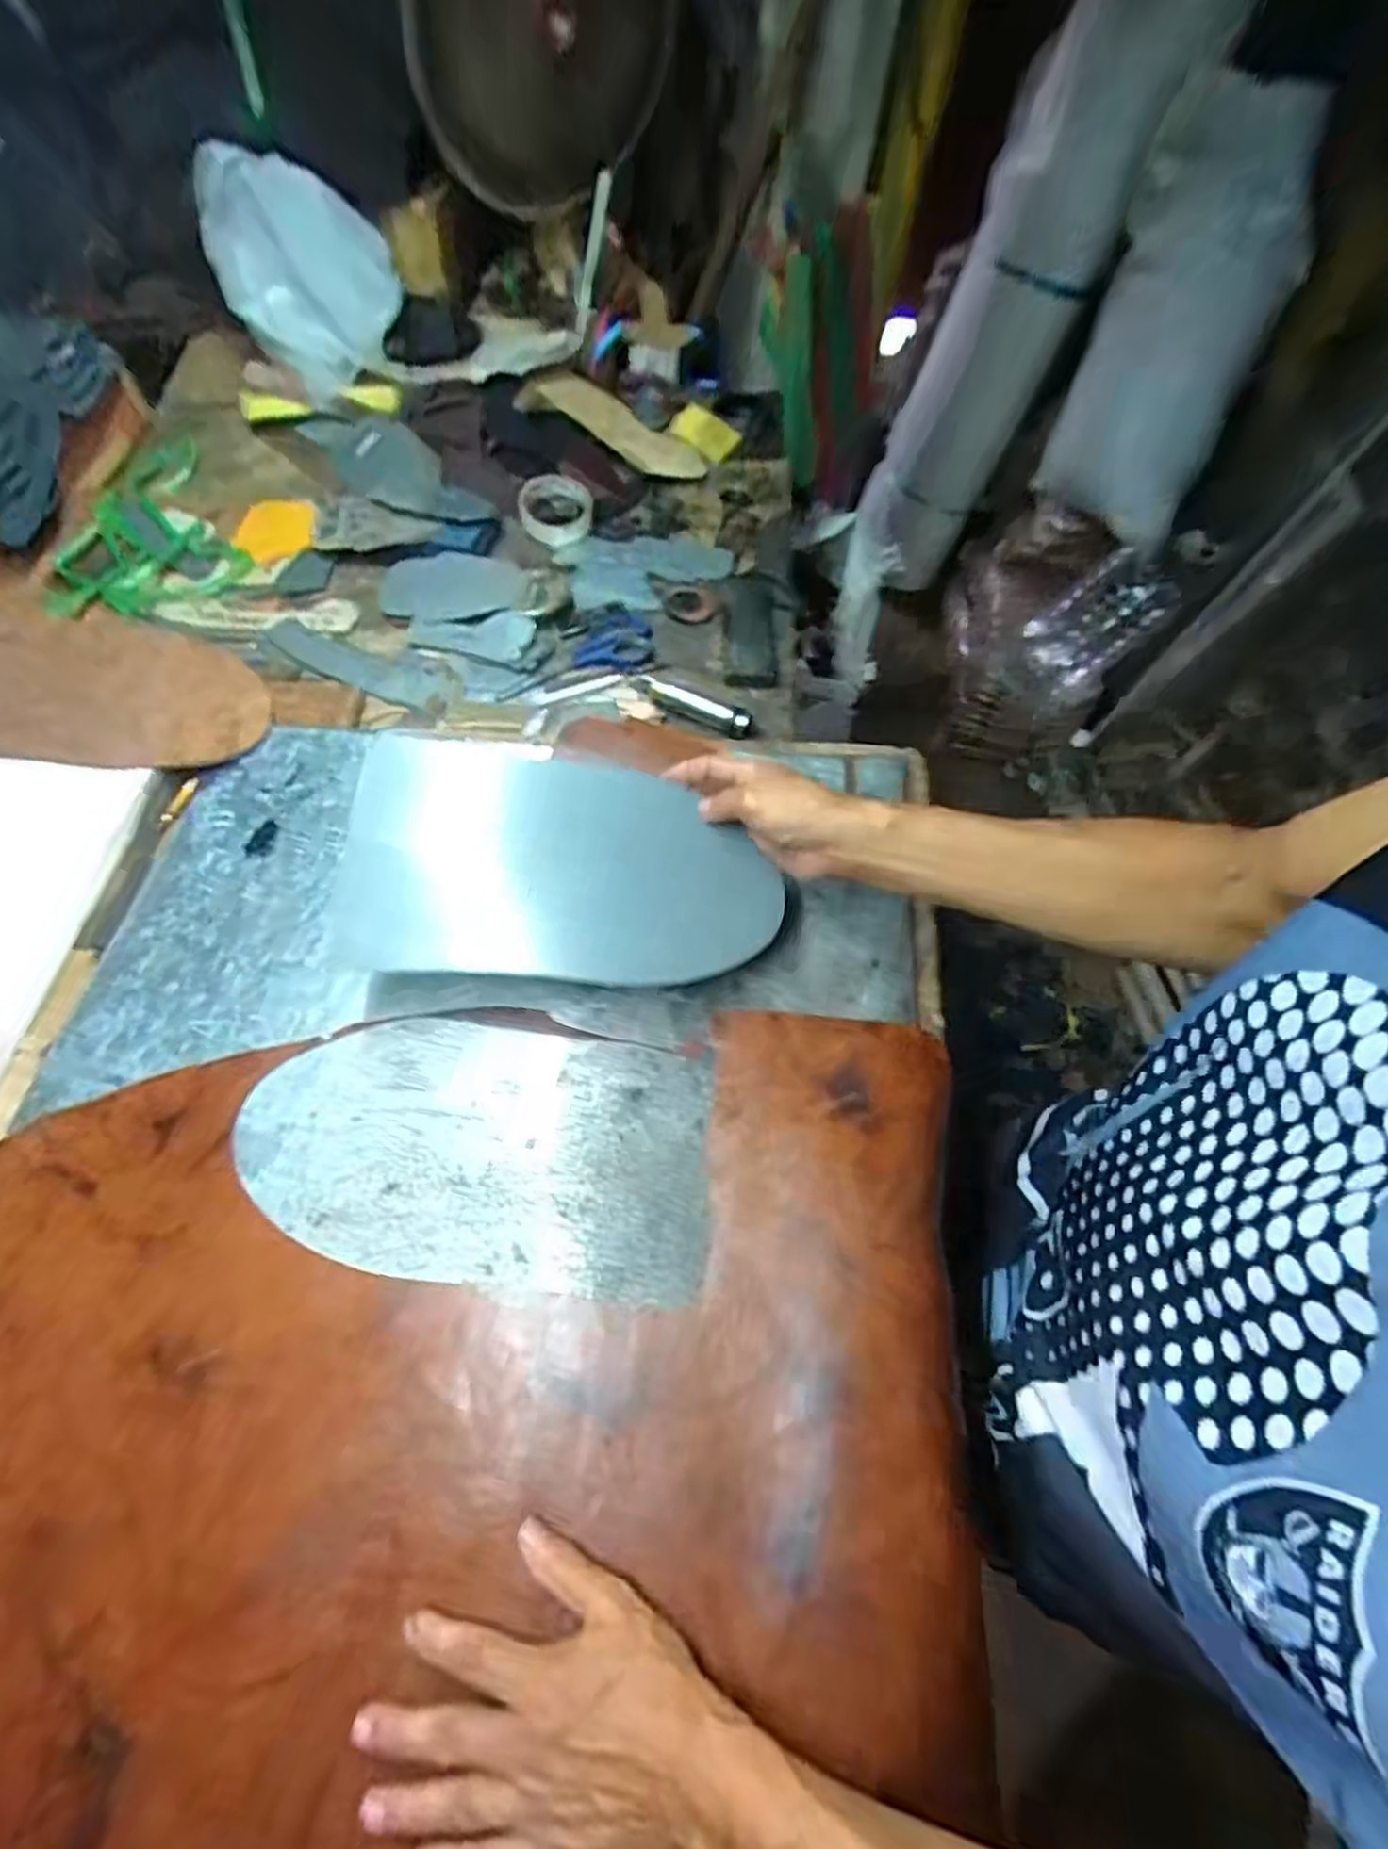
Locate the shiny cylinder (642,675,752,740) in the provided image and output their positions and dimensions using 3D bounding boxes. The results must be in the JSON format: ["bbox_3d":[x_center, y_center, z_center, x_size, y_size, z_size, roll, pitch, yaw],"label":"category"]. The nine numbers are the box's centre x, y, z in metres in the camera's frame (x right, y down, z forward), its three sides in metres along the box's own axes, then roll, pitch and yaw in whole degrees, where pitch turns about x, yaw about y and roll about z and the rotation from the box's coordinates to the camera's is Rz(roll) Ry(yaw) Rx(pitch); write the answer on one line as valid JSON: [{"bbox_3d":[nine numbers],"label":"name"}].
[{"bbox_3d":[0.002,-0.212,0.715,0.116,0.025,0.027,26,64,15],"label":"shiny cylinder"}]

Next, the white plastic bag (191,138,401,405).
[{"bbox_3d":[-0.478,-0.798,0.915,0.206,0.226,0.062,-8,61,-9],"label":"white plastic bag"}]

